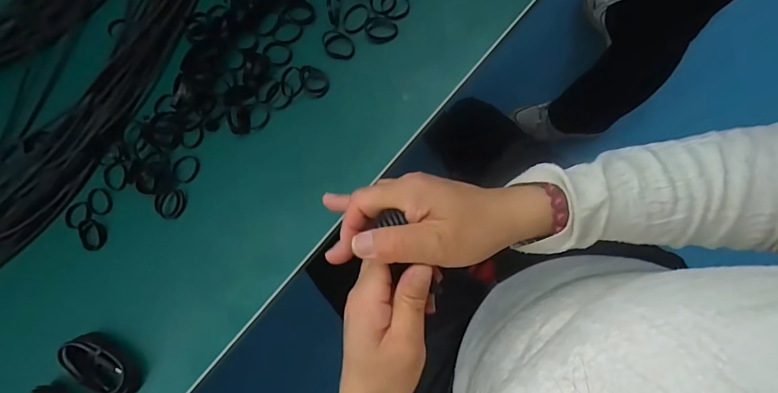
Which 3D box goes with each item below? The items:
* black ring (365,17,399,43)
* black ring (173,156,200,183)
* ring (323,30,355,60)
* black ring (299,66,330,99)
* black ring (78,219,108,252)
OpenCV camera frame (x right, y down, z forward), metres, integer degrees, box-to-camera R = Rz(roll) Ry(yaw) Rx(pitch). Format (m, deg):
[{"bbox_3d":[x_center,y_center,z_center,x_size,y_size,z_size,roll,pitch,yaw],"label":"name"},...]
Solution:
[{"bbox_3d":[-0.007,-0.153,0.365,0.030,0.004,0.024,8,85,9],"label":"black ring"},{"bbox_3d":[-0.197,-0.027,0.385,0.025,0.004,0.026,-1,84,8],"label":"black ring"},{"bbox_3d":[-0.047,-0.140,0.366,0.032,0.004,0.024,28,89,10],"label":"ring"},{"bbox_3d":[-0.070,-0.107,0.369,0.032,0.005,0.024,43,91,10],"label":"black ring"},{"bbox_3d":[-0.293,0.038,0.391,0.023,0.008,0.031,-23,81,5],"label":"black ring"}]

